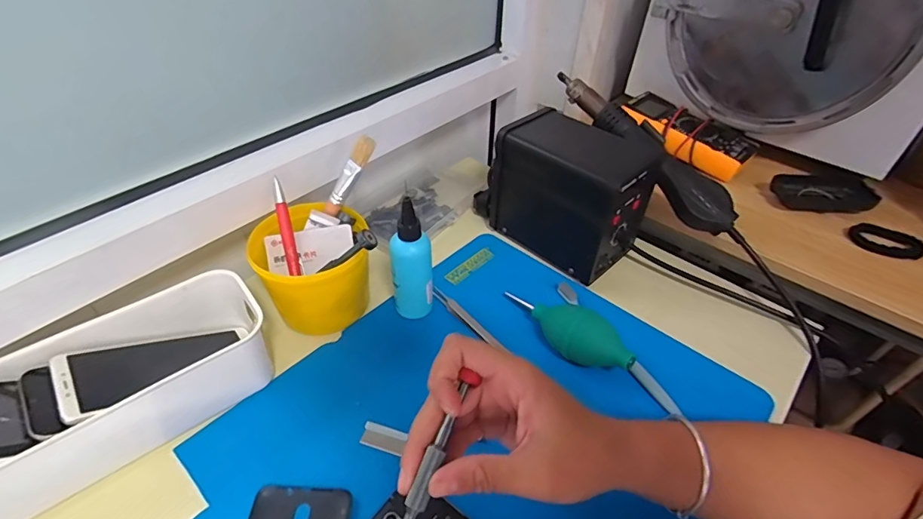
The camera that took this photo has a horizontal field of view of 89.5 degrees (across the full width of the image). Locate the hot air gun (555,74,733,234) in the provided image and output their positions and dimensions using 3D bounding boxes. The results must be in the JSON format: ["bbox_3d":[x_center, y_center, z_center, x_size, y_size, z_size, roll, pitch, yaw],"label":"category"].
[{"bbox_3d":[0.201,-0.127,0.523,0.045,0.041,0.256,-31,72,-31],"label":"hot air gun"}]

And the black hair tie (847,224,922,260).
[{"bbox_3d":[0.480,-0.021,0.525,0.071,0.011,0.039,27,48,24],"label":"black hair tie"}]

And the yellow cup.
[{"bbox_3d":[-0.143,0.008,0.462,0.107,0.089,0.099,2,43,-2],"label":"yellow cup"}]

